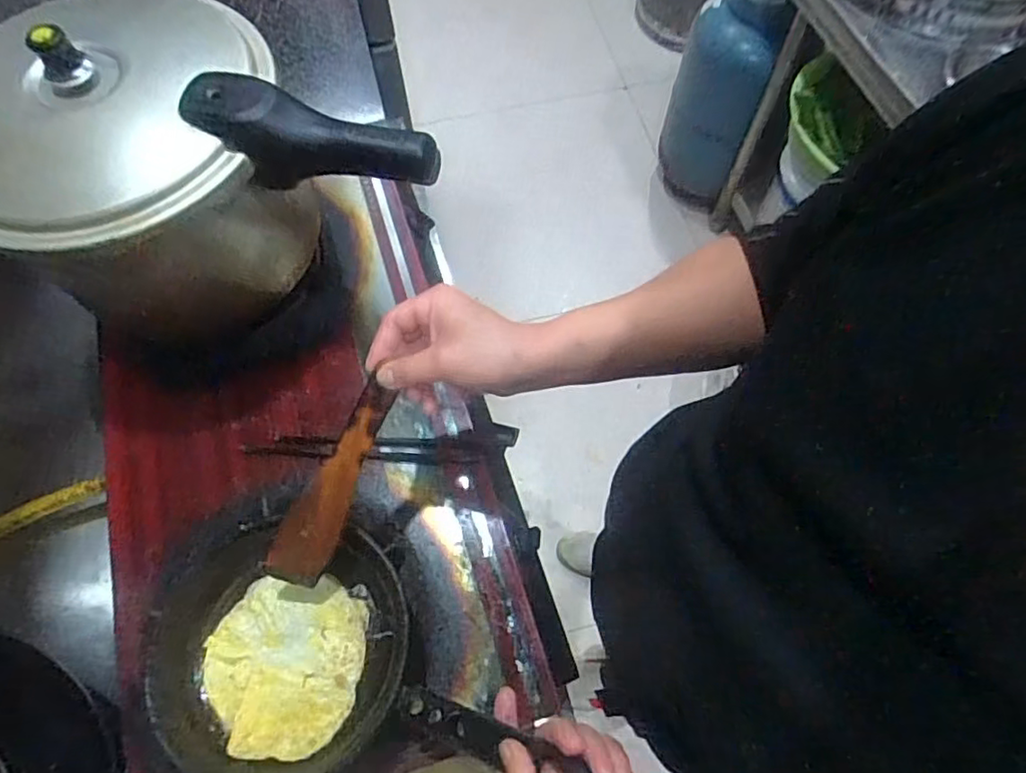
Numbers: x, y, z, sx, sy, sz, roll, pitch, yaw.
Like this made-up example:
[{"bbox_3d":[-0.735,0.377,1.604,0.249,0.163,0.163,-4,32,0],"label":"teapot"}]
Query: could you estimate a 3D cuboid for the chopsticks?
[{"bbox_3d":[-0.138,0.064,0.641,0.281,0.016,0.037,-3,66,-2],"label":"chopsticks"}]

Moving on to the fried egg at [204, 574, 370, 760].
[{"bbox_3d":[-0.192,0.230,0.506,0.127,0.010,0.132,4,66,1],"label":"fried egg"}]

